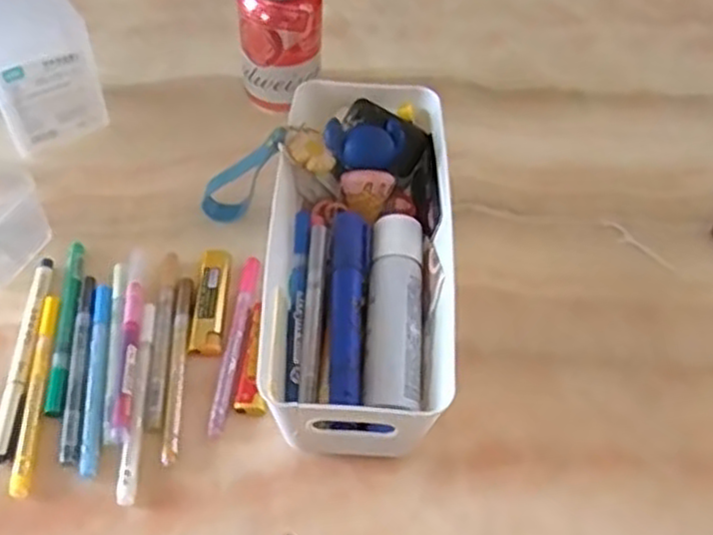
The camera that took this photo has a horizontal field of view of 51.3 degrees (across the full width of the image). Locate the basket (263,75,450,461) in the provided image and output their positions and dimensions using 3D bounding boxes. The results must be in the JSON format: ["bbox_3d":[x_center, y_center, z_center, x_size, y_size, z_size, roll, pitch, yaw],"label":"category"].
[{"bbox_3d":[0.000,-0.005,0.478,0.110,0.089,0.250,3,52,-2],"label":"basket"}]

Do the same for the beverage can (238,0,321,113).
[{"bbox_3d":[-0.060,-0.184,0.595,0.059,0.106,0.058,2,52,-2],"label":"beverage can"}]

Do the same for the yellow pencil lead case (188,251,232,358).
[{"bbox_3d":[-0.097,0.022,0.493,0.022,0.005,0.079,2,52,-2],"label":"yellow pencil lead case"}]

